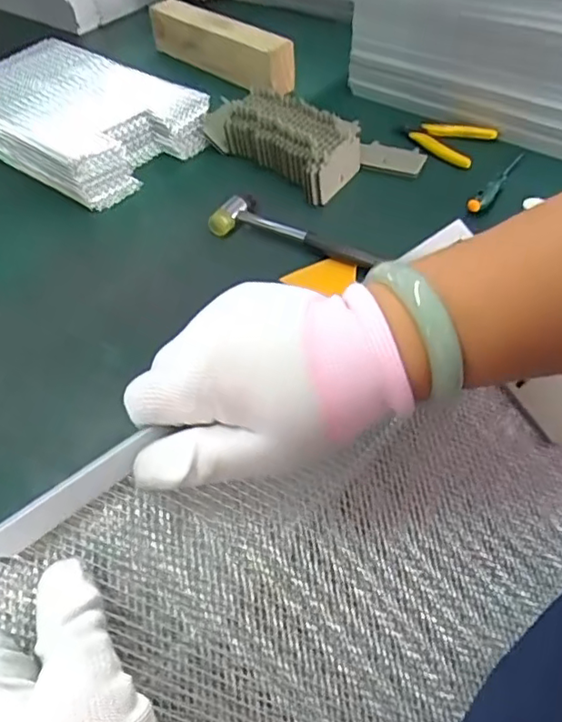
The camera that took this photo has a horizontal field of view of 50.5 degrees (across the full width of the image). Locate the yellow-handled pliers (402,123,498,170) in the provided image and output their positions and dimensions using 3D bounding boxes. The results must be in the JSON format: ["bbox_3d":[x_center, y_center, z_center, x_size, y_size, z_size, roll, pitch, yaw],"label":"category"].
[{"bbox_3d":[0.188,-0.255,0.691,0.103,0.017,0.058,18,52,19],"label":"yellow-handled pliers"}]

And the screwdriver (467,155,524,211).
[{"bbox_3d":[0.240,-0.200,0.645,0.015,0.013,0.119,29,57,27],"label":"screwdriver"}]

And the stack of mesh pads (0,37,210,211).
[{"bbox_3d":[-0.277,-0.330,0.783,0.354,0.052,0.203,31,58,28],"label":"stack of mesh pads"}]

